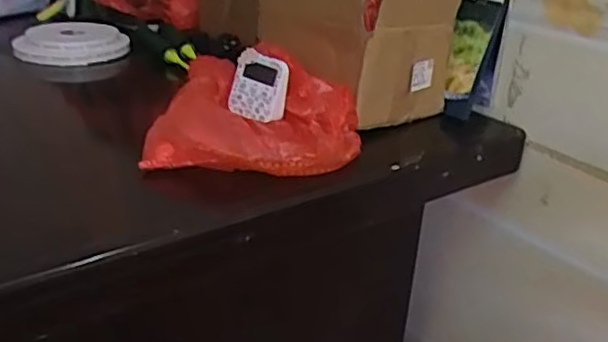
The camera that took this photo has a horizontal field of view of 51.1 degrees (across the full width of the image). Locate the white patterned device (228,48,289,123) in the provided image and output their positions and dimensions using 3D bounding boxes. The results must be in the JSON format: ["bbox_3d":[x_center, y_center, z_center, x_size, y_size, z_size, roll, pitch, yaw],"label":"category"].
[{"bbox_3d":[-0.057,-0.105,0.788,0.073,0.084,0.024,26,24,23],"label":"white patterned device"}]

